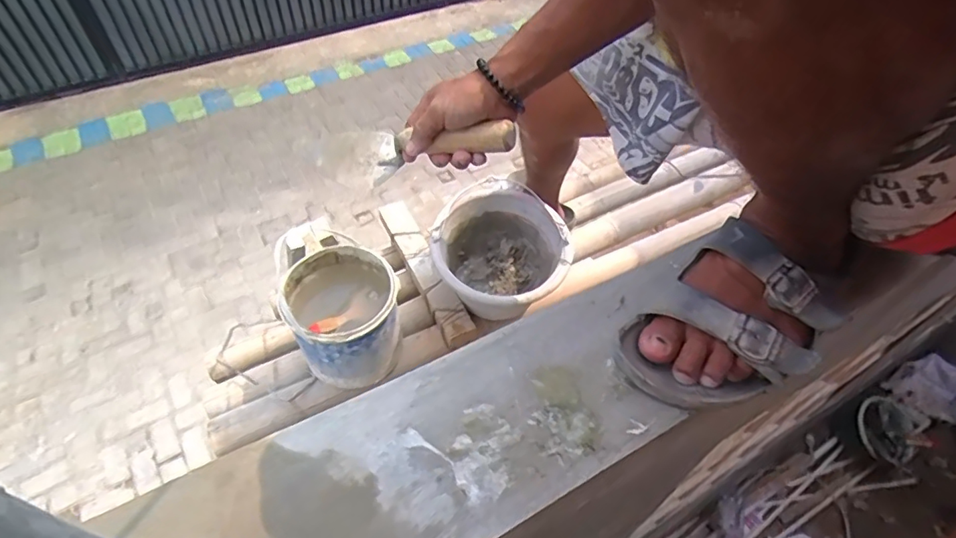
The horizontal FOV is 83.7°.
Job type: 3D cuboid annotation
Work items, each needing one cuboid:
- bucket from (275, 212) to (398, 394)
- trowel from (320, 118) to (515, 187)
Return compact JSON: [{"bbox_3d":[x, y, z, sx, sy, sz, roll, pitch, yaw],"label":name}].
[{"bbox_3d":[-0.222,0.091,0.919,0.172,0.194,0.173,1,50,-1],"label":"bucket"},{"bbox_3d":[-0.071,-0.130,0.580,0.245,0.047,0.075,1,45,31],"label":"trowel"}]

